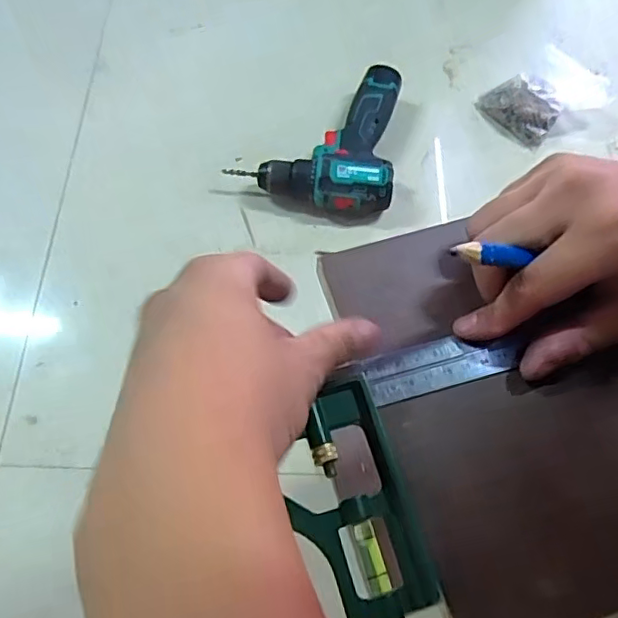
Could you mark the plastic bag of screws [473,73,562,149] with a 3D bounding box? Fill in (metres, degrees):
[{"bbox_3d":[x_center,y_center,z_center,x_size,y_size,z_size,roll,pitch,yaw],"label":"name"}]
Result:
[{"bbox_3d":[0.271,-0.263,0.723,0.103,0.036,0.077,39,69,14],"label":"plastic bag of screws"}]

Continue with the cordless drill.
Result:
[{"bbox_3d":[0.013,-0.213,0.681,0.188,0.052,0.199,9,65,2],"label":"cordless drill"}]

